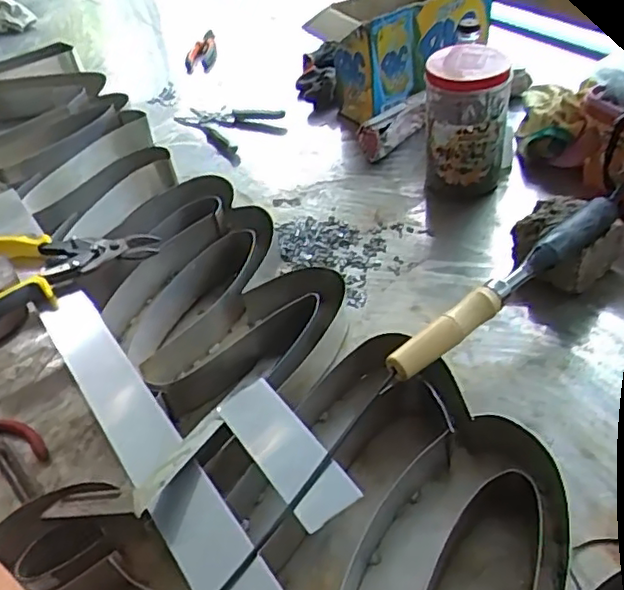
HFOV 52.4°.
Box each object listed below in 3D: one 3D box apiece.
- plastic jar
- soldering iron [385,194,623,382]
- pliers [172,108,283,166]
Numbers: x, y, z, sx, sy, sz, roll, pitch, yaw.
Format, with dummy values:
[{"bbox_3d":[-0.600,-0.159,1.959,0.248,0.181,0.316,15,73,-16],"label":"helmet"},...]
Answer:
[{"bbox_3d":[0.203,-0.226,0.838,0.107,0.175,0.095,8,44,17],"label":"plastic jar"},{"bbox_3d":[0.189,-0.011,0.613,0.298,0.038,0.028,-33,46,-22],"label":"soldering iron"},{"bbox_3d":[-0.132,-0.293,1.084,0.139,0.025,0.190,-31,46,-21],"label":"pliers"}]

